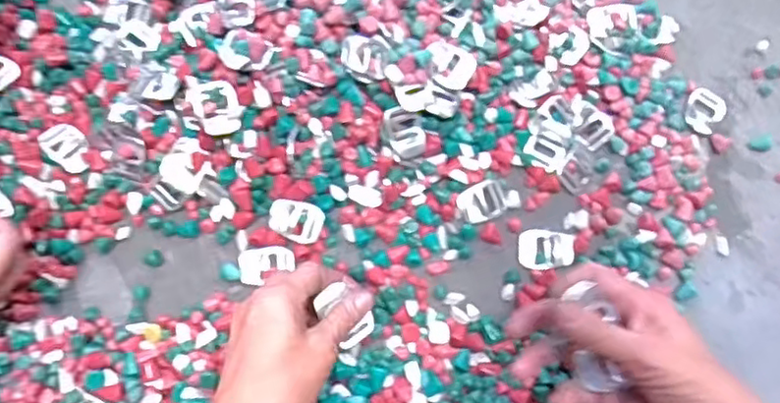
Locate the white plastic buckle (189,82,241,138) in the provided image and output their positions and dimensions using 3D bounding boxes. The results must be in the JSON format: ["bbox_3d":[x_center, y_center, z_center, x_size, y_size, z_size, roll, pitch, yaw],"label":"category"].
[{"bbox_3d":[-0.128,-0.070,0.488,0.032,0.009,0.041,-17,75,-6],"label":"white plastic buckle"}]

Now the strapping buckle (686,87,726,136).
[{"bbox_3d":[0.260,-0.076,0.549,0.031,0.009,0.041,36,76,9],"label":"strapping buckle"}]

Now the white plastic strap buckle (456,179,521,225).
[{"bbox_3d":[0.077,-0.001,0.514,0.046,0.008,0.028,-24,76,-8],"label":"white plastic strap buckle"}]

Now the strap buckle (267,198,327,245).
[{"bbox_3d":[-0.071,0.015,0.503,0.041,0.005,0.030,13,98,-2],"label":"strap buckle"}]

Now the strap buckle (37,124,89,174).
[{"bbox_3d":[-0.248,-0.040,0.510,0.029,0.004,0.040,-32,93,-27],"label":"strap buckle"}]

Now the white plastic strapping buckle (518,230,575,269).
[{"bbox_3d":[0.121,0.036,0.511,0.042,0.004,0.030,-4,74,-2],"label":"white plastic strapping buckle"}]

